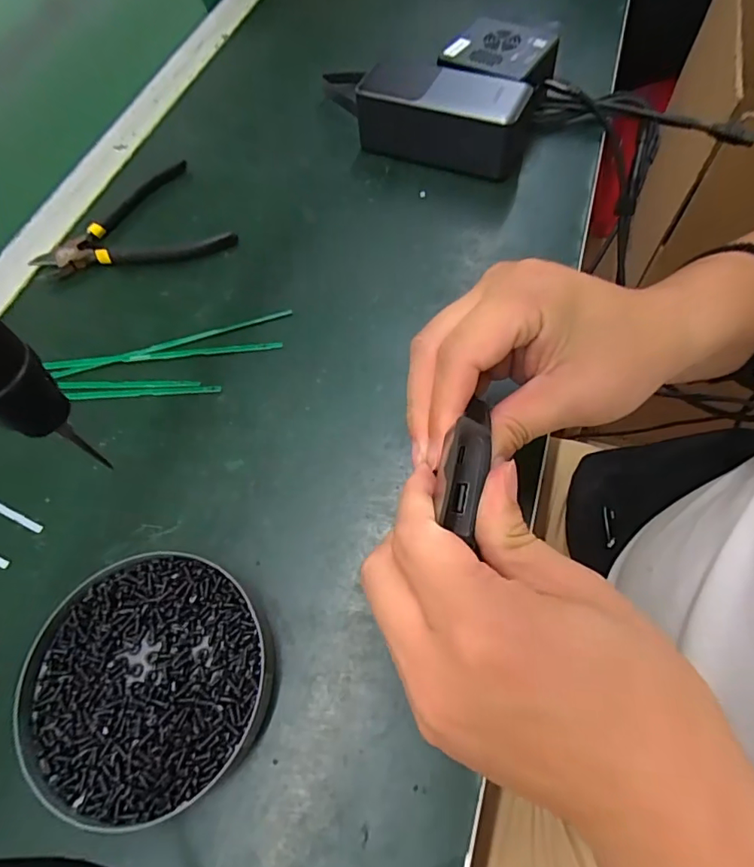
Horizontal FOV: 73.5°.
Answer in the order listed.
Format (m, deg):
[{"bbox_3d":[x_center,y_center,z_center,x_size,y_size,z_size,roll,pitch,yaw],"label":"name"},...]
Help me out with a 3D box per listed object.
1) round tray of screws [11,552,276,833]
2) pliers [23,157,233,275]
[{"bbox_3d":[-0.109,0.117,0.243,0.117,0.021,0.108,-1,62,3],"label":"round tray of screws"},{"bbox_3d":[-0.198,-0.169,0.405,0.146,0.009,0.114,-21,63,-7],"label":"pliers"}]

